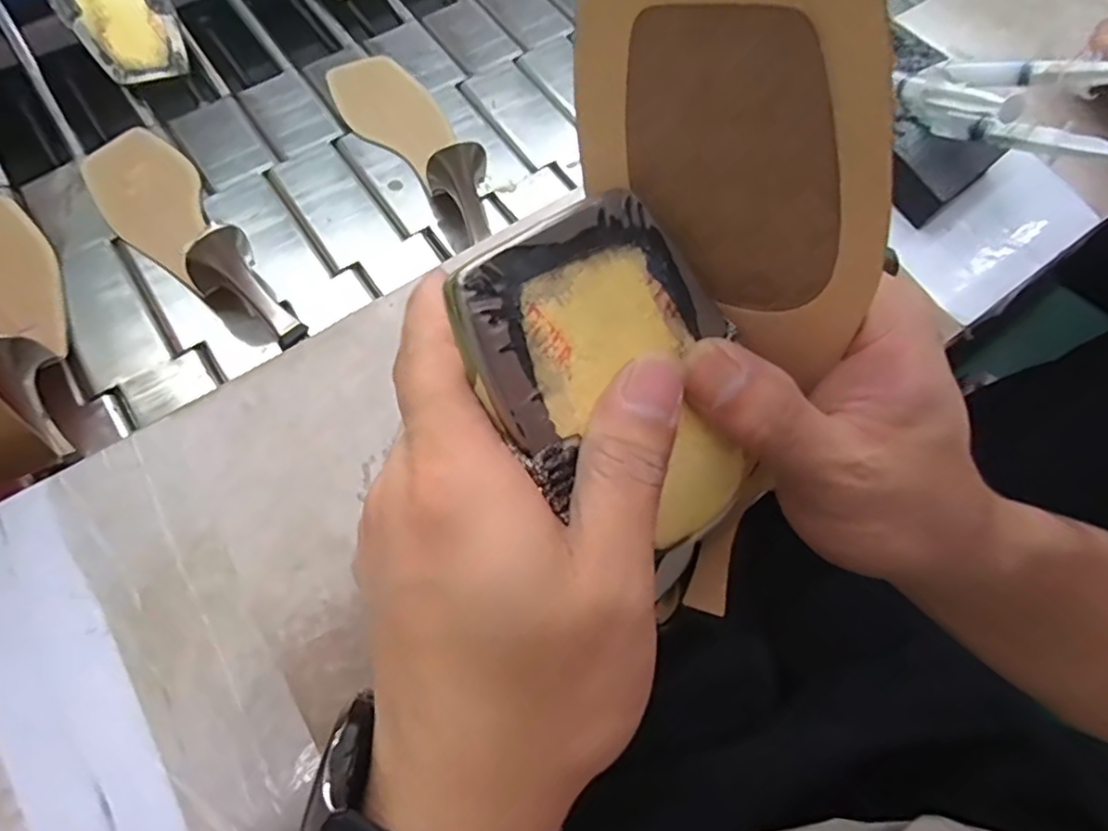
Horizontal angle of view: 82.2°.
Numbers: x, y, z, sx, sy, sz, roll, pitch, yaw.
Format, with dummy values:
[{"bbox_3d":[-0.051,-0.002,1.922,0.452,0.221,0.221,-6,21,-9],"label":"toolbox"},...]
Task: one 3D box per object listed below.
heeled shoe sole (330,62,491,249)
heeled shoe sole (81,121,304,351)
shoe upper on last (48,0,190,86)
[{"bbox_3d":[-0.120,-0.239,0.525,0.076,0.059,0.238,-26,70,-14],"label":"heeled shoe sole"},{"bbox_3d":[-0.285,-0.144,0.473,0.072,0.059,0.256,-36,73,-17],"label":"heeled shoe sole"},{"bbox_3d":[-0.404,-0.386,0.566,0.080,0.072,0.220,-31,72,-15],"label":"shoe upper on last"}]

